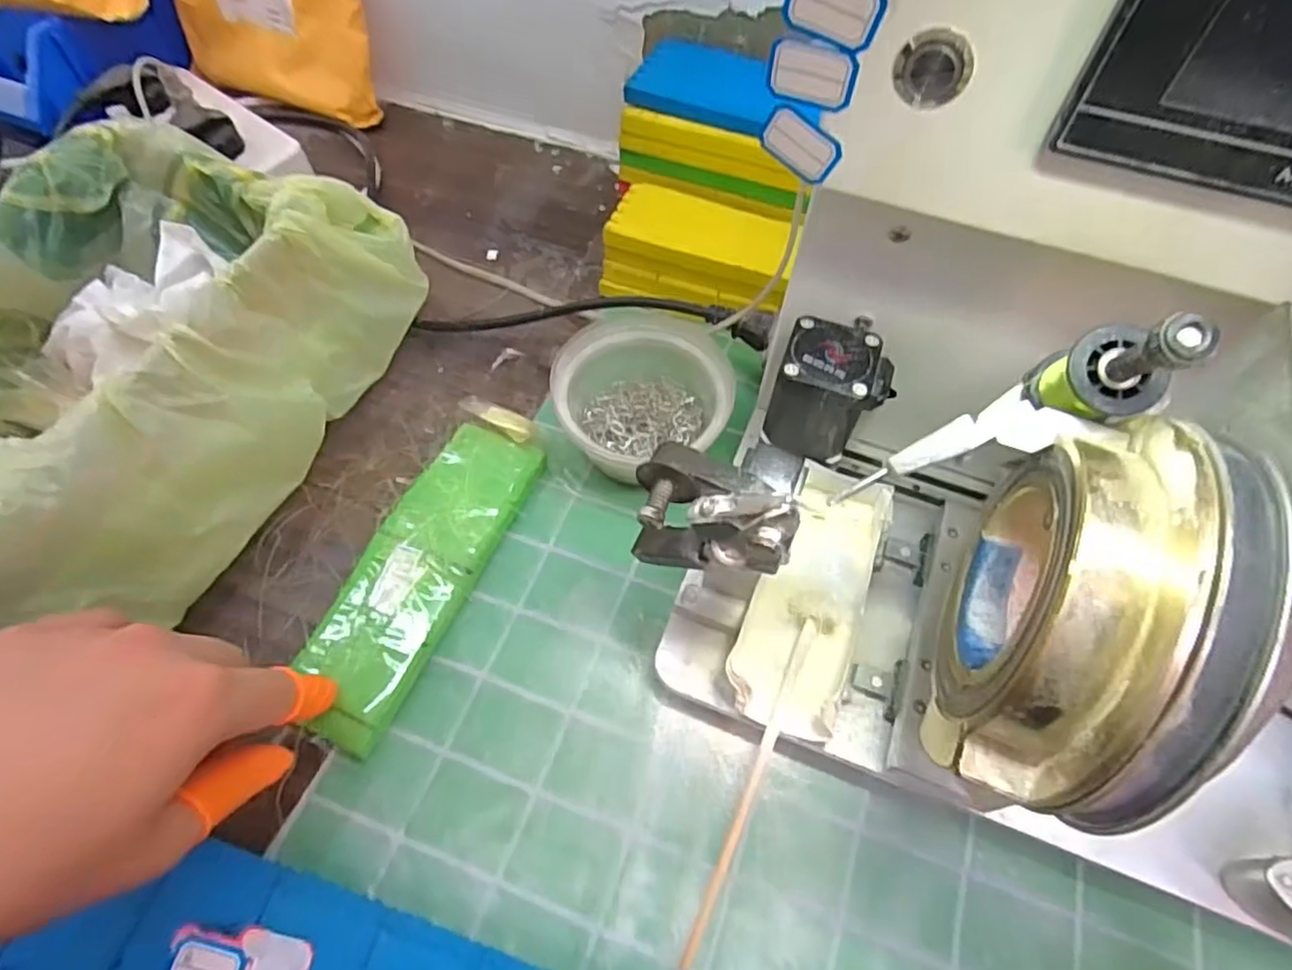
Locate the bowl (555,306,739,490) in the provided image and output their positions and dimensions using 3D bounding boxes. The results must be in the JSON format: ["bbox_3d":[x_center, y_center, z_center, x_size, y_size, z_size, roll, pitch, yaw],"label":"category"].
[{"bbox_3d":[-0.002,-0.046,0.397,0.097,0.055,0.093,2,58,-2],"label":"bowl"}]

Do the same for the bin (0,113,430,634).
[{"bbox_3d":[-0.267,-0.055,0.356,0.162,0.113,0.286,22,59,10],"label":"bin"}]

